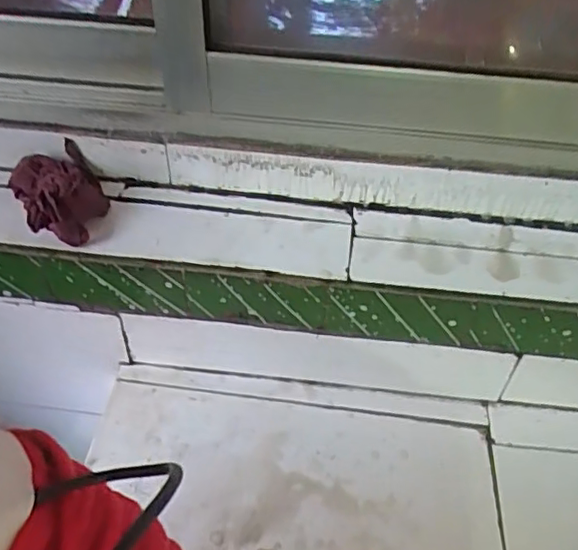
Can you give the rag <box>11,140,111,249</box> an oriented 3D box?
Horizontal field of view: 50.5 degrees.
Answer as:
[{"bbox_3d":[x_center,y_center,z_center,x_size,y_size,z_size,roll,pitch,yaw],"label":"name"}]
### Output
[{"bbox_3d":[-0.227,-0.081,0.610,0.079,0.042,0.122,-24,54,-22],"label":"rag"}]

